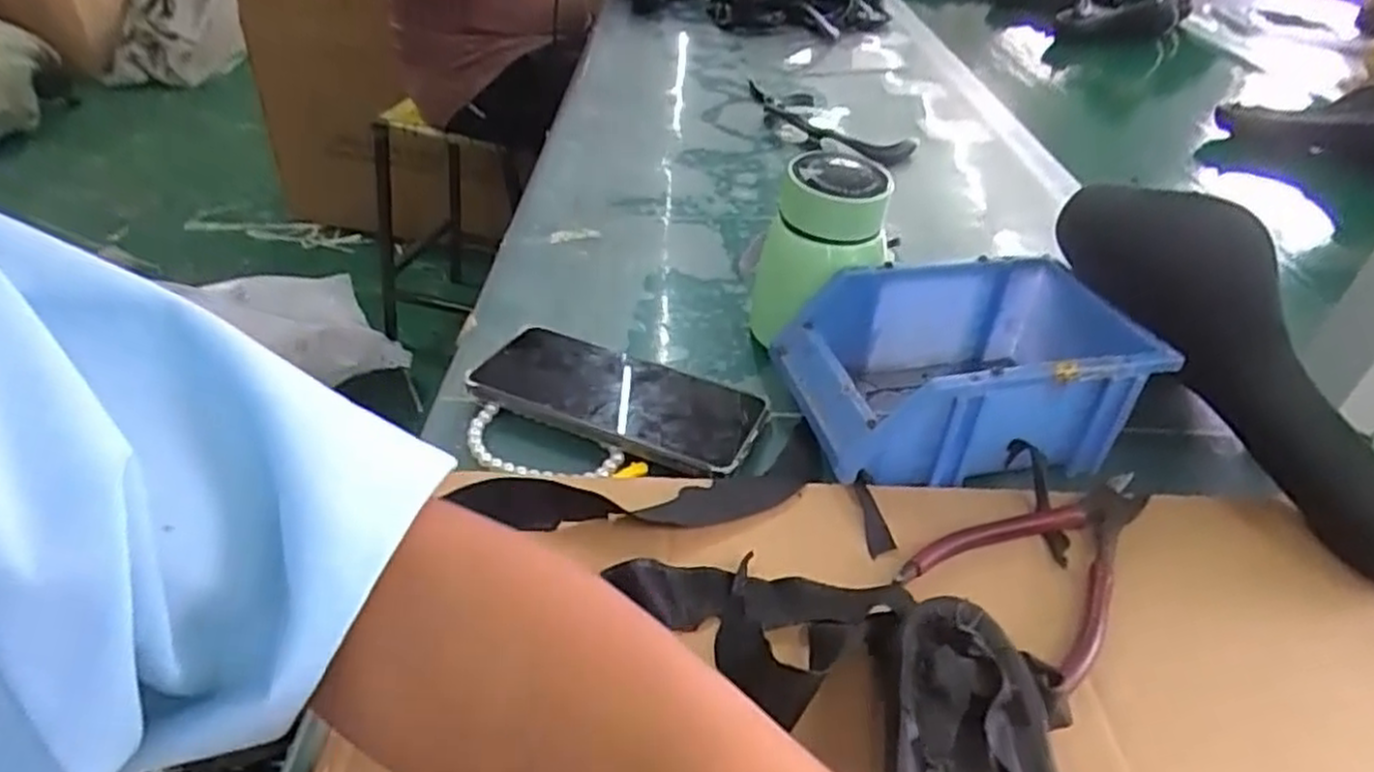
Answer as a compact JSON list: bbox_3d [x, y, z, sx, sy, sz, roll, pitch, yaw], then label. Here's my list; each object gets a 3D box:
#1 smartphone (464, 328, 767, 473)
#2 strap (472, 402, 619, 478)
[{"bbox_3d":[-0.039,0.004,0.436,0.161,0.010,0.075,16,34,14],"label":"smartphone"},{"bbox_3d":[-0.080,0.035,0.408,0.087,0.011,0.038,17,40,16],"label":"strap"}]

